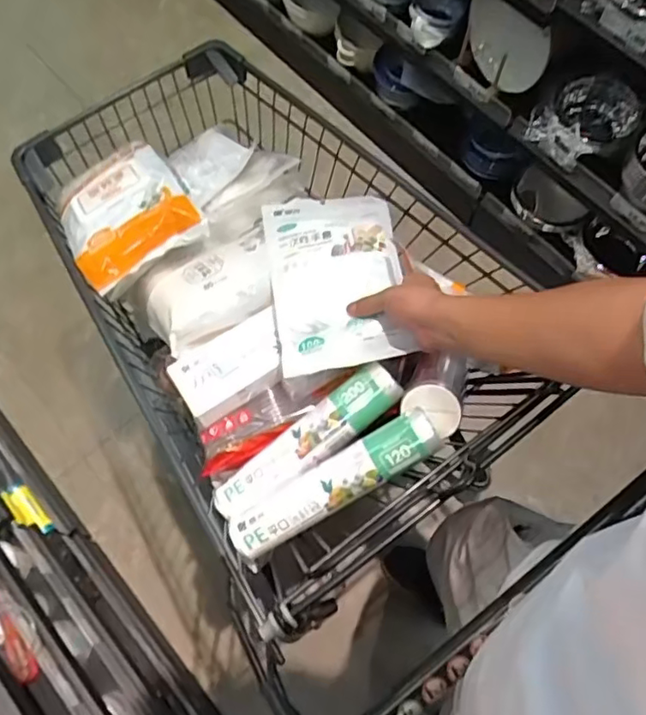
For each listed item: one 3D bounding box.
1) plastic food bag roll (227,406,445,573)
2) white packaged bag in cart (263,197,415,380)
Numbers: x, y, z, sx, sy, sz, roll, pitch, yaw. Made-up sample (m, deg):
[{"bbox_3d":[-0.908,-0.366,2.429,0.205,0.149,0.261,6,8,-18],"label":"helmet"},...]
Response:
[{"bbox_3d":[0.011,0.137,0.672,0.252,0.052,0.065,-32,72,6],"label":"plastic food bag roll"},{"bbox_3d":[0.014,-0.108,0.747,0.156,0.033,0.264,-9,60,3],"label":"white packaged bag in cart"}]

